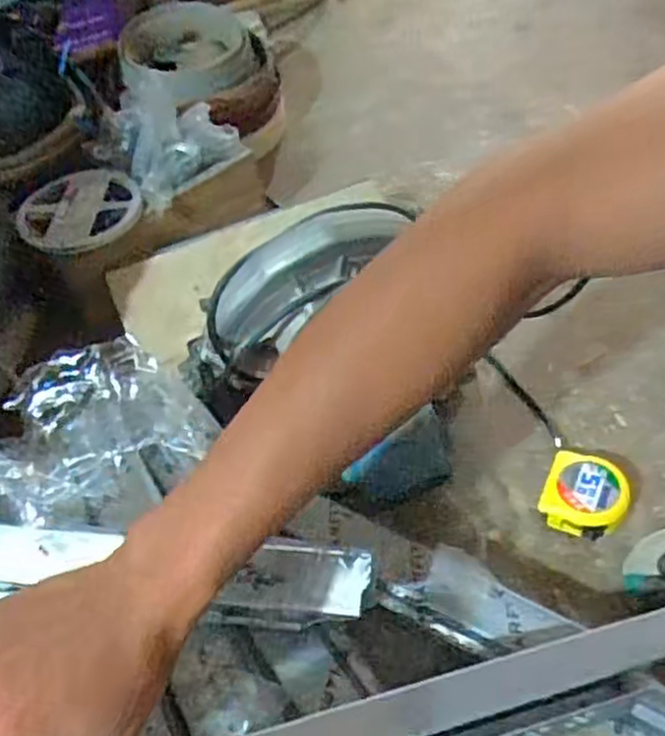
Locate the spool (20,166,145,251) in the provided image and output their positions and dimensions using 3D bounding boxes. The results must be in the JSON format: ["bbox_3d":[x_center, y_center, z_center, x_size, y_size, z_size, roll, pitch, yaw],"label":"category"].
[{"bbox_3d":[-0.266,-0.166,0.796,0.125,0.031,0.097,-26,54,-14],"label":"spool"}]

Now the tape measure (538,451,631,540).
[{"bbox_3d":[0.208,0.107,0.621,0.062,0.037,0.067,18,56,19],"label":"tape measure"}]

